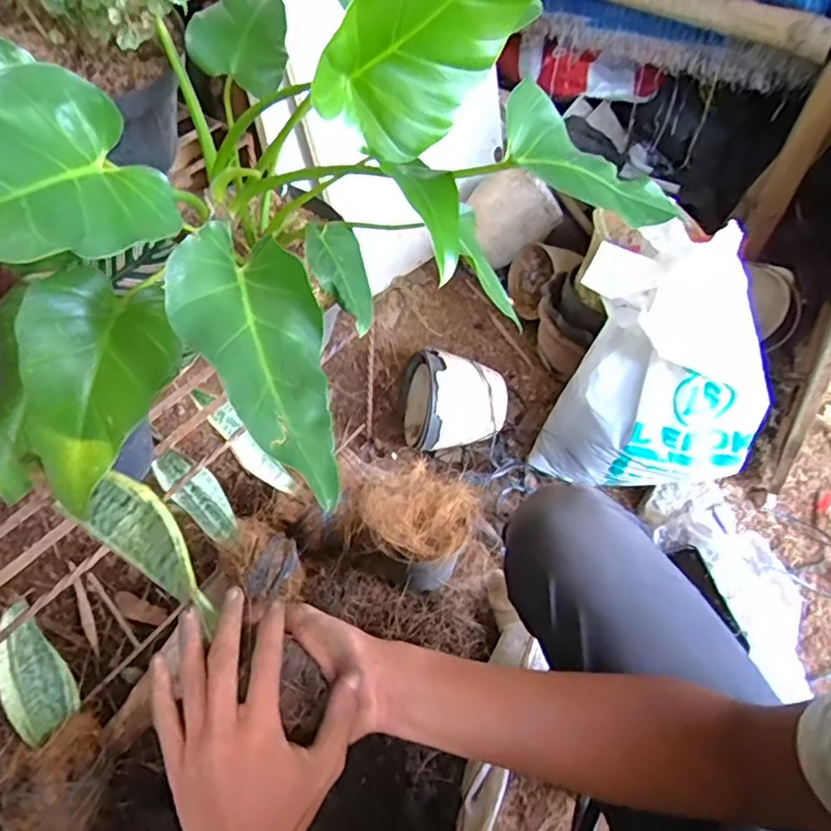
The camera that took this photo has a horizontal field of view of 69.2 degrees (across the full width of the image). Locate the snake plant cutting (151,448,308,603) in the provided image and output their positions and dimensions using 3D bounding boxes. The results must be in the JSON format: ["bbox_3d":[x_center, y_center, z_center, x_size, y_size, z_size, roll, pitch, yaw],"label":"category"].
[{"bbox_3d":[-0.250,0.154,0.814,0.070,0.269,0.093,-13,32,47],"label":"snake plant cutting"}]

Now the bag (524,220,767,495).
[{"bbox_3d":[0.351,-0.048,0.868,0.276,0.406,0.150,16,48,10],"label":"bag"}]

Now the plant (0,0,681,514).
[{"bbox_3d":[-0.111,-0.167,0.463,0.383,0.329,0.537,37,54,27],"label":"plant"}]

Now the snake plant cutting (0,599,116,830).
[{"bbox_3d":[-0.423,0.357,0.685,0.103,0.067,0.280,-13,85,-12],"label":"snake plant cutting"}]

